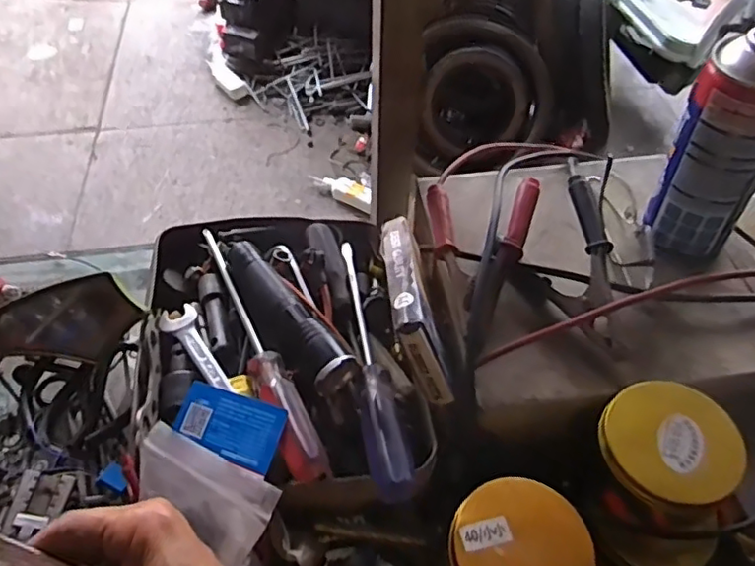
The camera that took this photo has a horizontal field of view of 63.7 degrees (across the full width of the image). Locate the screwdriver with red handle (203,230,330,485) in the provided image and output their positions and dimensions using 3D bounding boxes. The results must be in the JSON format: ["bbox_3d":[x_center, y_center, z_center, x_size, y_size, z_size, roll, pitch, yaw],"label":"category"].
[{"bbox_3d":[-0.089,0.036,0.435,0.023,0.026,0.228,-19,55,-16],"label":"screwdriver with red handle"}]

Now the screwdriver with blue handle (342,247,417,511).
[{"bbox_3d":[-0.006,0.054,0.446,0.028,0.032,0.233,-6,38,-7],"label":"screwdriver with blue handle"}]

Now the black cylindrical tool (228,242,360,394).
[{"bbox_3d":[-0.074,0.024,0.447,0.039,0.037,0.146,-32,60,-24],"label":"black cylindrical tool"}]

